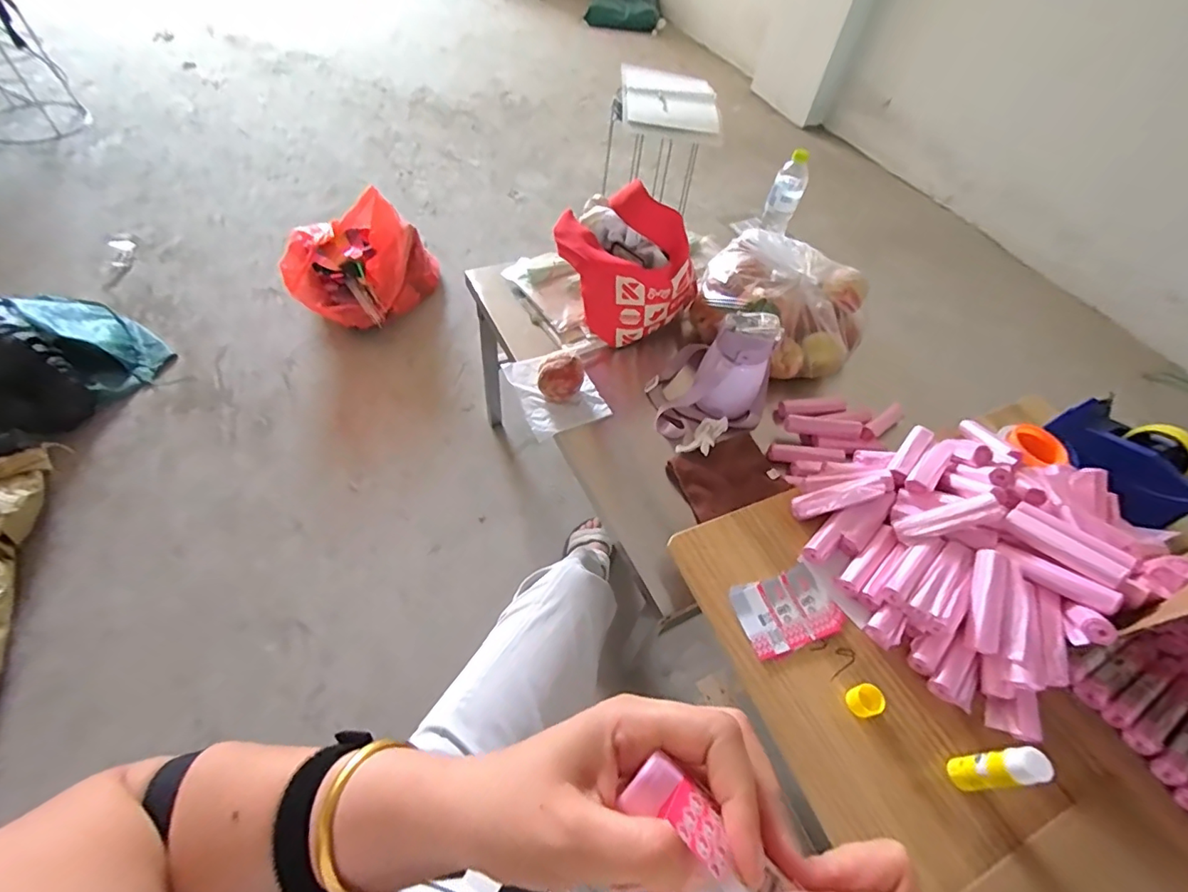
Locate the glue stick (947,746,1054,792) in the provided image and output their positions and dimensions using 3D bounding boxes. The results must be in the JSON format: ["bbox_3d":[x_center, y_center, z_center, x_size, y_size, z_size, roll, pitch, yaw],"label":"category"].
[{"bbox_3d":[0.399,0.324,0.523,0.031,0.109,0.031,-3,54,-9],"label":"glue stick"}]

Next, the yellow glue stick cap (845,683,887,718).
[{"bbox_3d":[0.304,0.286,0.587,0.036,0.024,0.032,-13,56,-15],"label":"yellow glue stick cap"}]

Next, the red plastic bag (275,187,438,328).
[{"bbox_3d":[-0.711,-0.550,1.564,0.284,0.303,0.385,25,57,13],"label":"red plastic bag"}]

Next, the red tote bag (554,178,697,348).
[{"bbox_3d":[0.055,-0.299,0.917,0.243,0.219,0.134,16,54,5],"label":"red tote bag"}]

